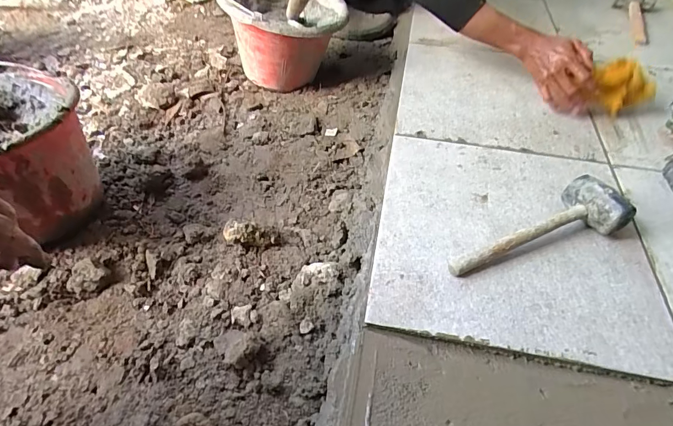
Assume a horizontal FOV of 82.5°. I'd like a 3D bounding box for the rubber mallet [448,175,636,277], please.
[{"bbox_3d":[0.297,0.035,0.553,0.270,0.062,0.091,-24,53,-20],"label":"rubber mallet"}]

